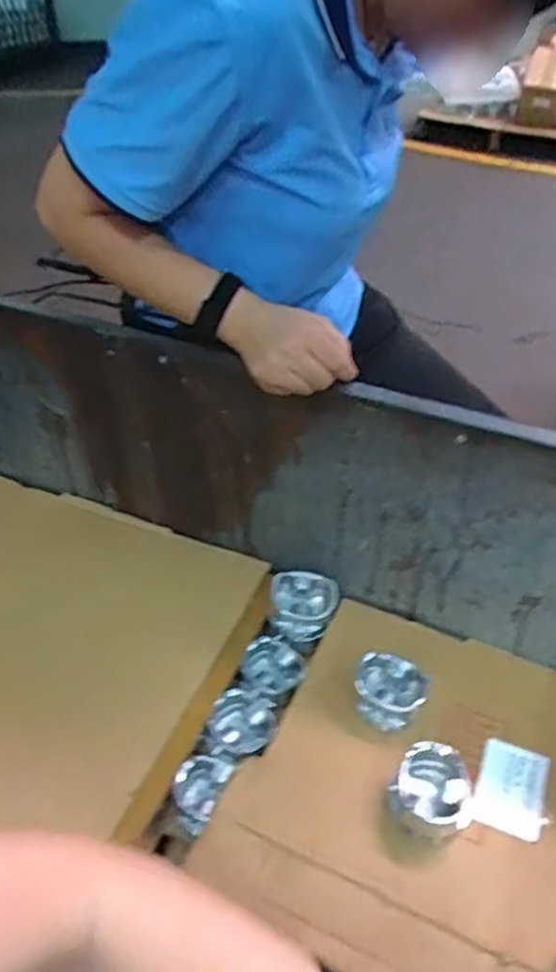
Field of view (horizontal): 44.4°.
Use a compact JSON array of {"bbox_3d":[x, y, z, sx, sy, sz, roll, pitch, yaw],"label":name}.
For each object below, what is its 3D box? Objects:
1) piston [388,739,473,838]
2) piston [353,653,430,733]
[{"bbox_3d":[0.149,0.295,0.656,0.077,0.054,0.072,18,44,20],"label":"piston"},{"bbox_3d":[0.123,0.227,0.744,0.077,0.043,0.072,0,41,0],"label":"piston"}]

